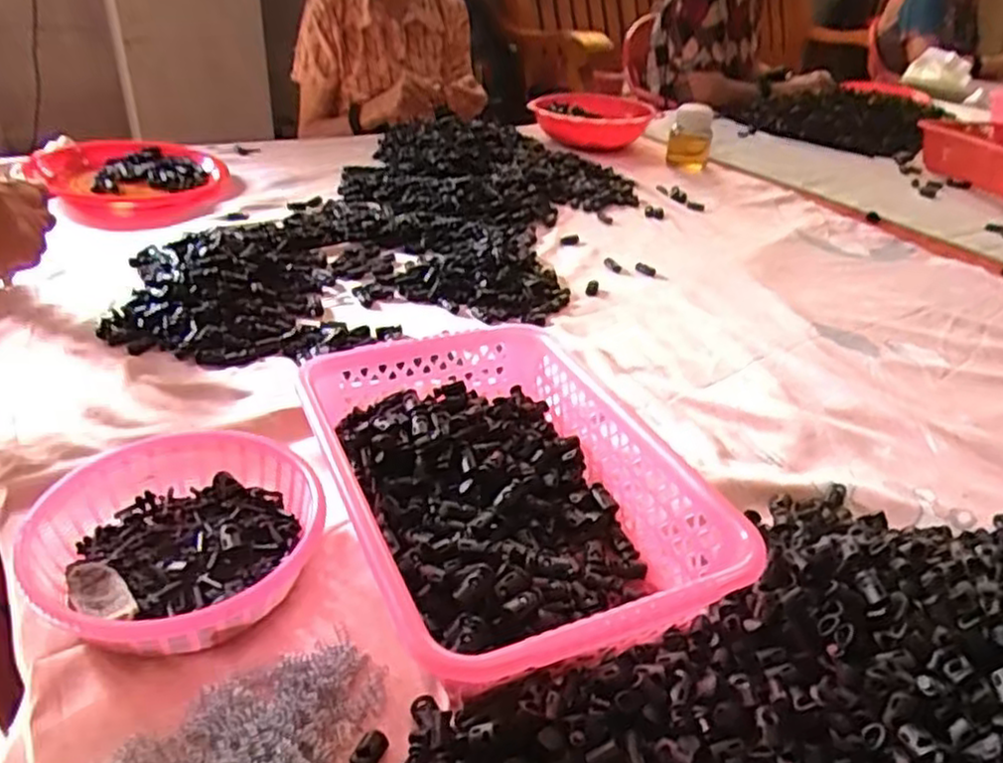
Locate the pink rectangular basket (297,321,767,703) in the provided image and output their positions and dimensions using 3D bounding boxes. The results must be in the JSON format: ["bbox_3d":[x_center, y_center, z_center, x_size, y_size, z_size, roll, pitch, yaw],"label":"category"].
[{"bbox_3d":[0.000,0.076,0.499,0.210,0.082,0.301,-12,37,-22],"label":"pink rectangular basket"}]

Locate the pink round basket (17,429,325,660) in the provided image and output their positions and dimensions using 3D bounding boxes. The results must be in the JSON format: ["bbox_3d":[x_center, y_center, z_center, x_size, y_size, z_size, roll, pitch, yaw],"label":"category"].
[{"bbox_3d":[-0.199,0.098,0.457,0.163,0.047,0.166,3,34,-2],"label":"pink round basket"}]

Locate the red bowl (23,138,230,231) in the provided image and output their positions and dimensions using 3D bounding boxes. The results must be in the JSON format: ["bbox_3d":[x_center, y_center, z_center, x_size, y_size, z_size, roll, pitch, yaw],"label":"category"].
[{"bbox_3d":[-0.510,-0.287,1.009,0.241,0.050,0.229,-16,39,-27],"label":"red bowl"}]

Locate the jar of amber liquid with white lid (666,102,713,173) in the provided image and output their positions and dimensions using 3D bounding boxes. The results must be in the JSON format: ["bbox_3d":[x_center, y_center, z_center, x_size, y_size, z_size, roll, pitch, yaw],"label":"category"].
[{"bbox_3d":[0.343,-0.446,1.319,0.074,0.093,0.079,13,35,13],"label":"jar of amber liquid with white lid"}]

